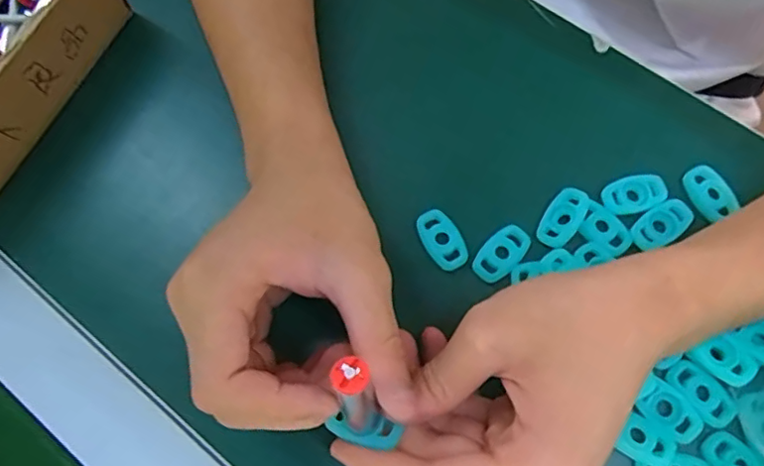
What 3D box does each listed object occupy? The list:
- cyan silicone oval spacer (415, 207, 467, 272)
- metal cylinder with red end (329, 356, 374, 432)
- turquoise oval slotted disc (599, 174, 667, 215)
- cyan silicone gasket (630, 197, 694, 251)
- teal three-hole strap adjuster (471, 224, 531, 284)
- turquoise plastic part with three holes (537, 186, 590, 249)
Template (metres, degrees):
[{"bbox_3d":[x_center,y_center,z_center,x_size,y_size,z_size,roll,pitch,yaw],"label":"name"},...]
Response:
[{"bbox_3d":[0.030,0.003,0.290,0.018,0.006,0.033,-31,72,-8],"label":"cyan silicone oval spacer"},{"bbox_3d":[-0.010,0.062,0.215,0.012,0.038,0.015,-10,49,-1],"label":"metal cylinder with red end"},{"bbox_3d":[0.128,-0.020,0.294,0.032,0.004,0.020,-17,70,-3],"label":"turquoise oval slotted disc"},{"bbox_3d":[0.140,-0.004,0.289,0.032,0.004,0.018,-39,73,-11],"label":"cyan silicone gasket"},{"bbox_3d":[0.060,0.010,0.290,0.018,0.004,0.031,40,77,15],"label":"teal three-hole strap adjuster"},{"bbox_3d":[0.091,-0.008,0.289,0.017,0.007,0.032,34,75,14],"label":"turquoise plastic part with three holes"}]

